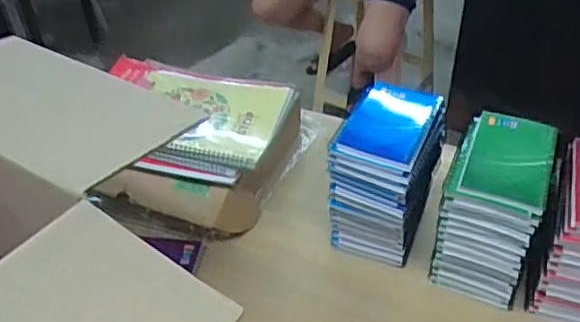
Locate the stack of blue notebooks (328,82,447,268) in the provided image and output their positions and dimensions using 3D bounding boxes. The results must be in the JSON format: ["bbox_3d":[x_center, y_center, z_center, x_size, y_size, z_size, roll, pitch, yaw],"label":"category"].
[{"bbox_3d":[0.115,0.024,0.723,0.093,0.191,0.135,19,45,24],"label":"stack of blue notebooks"}]

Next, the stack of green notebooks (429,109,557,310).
[{"bbox_3d":[0.223,0.064,0.672,0.091,0.184,0.128,16,43,21],"label":"stack of green notebooks"}]

